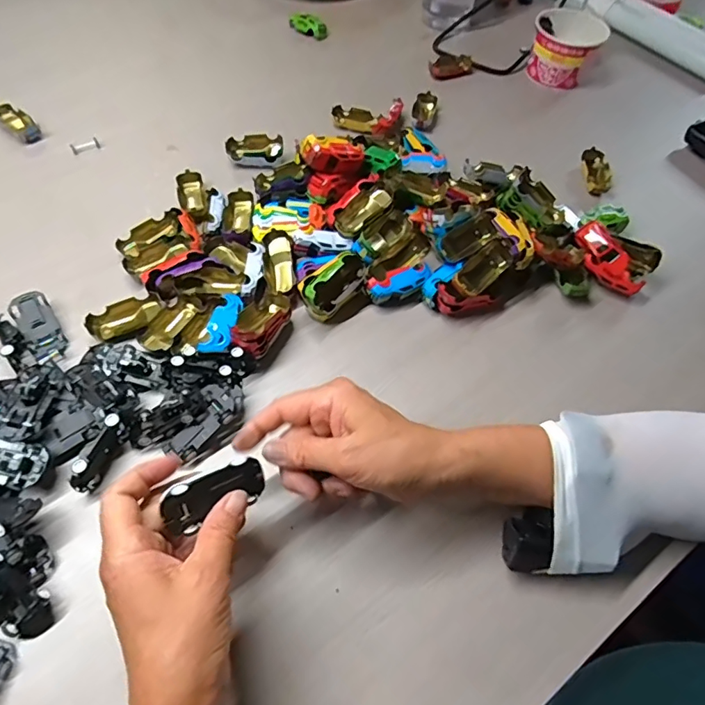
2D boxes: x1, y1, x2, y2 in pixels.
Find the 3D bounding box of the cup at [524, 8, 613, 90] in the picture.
[{"bbox_3d":[0.293,-0.420,0.689,0.095,0.074,0.075,21,58,12],"label":"cup"}]

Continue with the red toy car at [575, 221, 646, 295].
[{"bbox_3d":[0.254,-0.093,0.496,0.031,0.026,0.082,-24,77,-17],"label":"red toy car"}]

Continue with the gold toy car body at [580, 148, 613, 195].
[{"bbox_3d":[0.293,-0.216,0.591,0.029,0.028,0.058,1,56,-1],"label":"gold toy car body"}]

